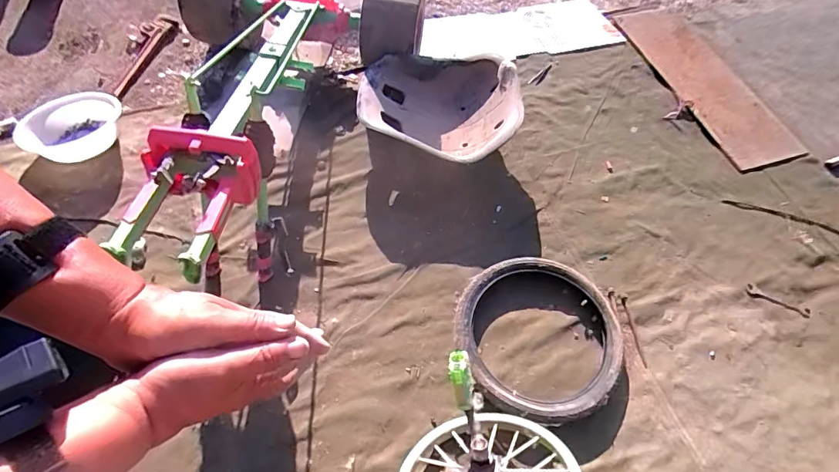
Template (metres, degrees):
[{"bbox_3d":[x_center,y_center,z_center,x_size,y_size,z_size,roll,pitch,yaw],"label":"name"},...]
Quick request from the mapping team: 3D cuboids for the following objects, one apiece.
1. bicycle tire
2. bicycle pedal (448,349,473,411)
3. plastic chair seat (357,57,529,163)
[{"bbox_3d":[0.270,0.218,1.009,0.374,0.074,0.380,2,60,-3],"label":"bicycle tire"},{"bbox_3d":[0.073,0.256,0.792,0.039,0.035,0.099,-9,89,-3],"label":"bicycle pedal"},{"bbox_3d":[0.052,-0.371,1.322,0.466,0.222,0.347,10,60,2],"label":"plastic chair seat"}]

